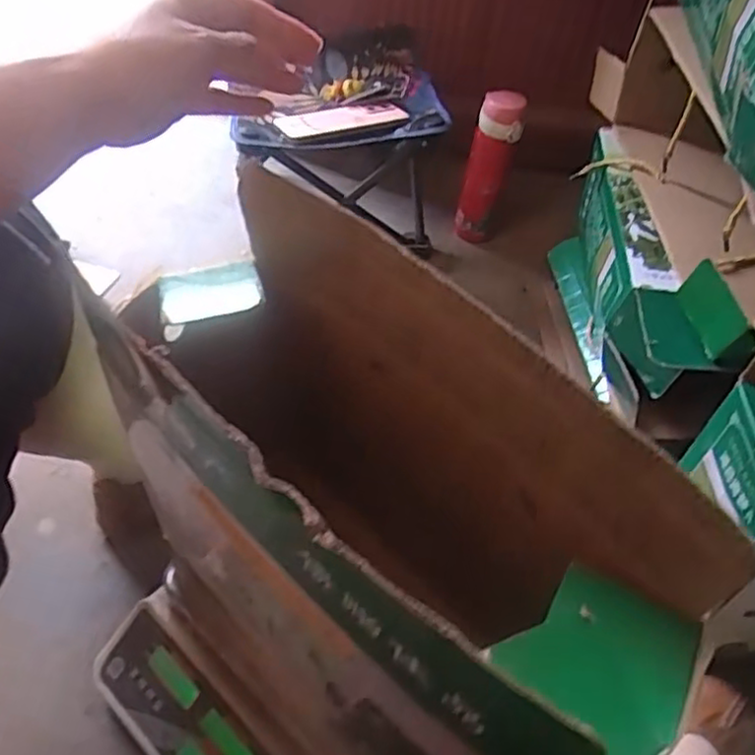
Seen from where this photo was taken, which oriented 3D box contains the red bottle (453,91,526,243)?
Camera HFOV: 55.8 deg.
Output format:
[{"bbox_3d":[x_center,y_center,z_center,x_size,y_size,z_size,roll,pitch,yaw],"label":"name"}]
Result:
[{"bbox_3d":[0.153,-0.289,0.995,0.060,0.222,0.048,8,50,2],"label":"red bottle"}]

